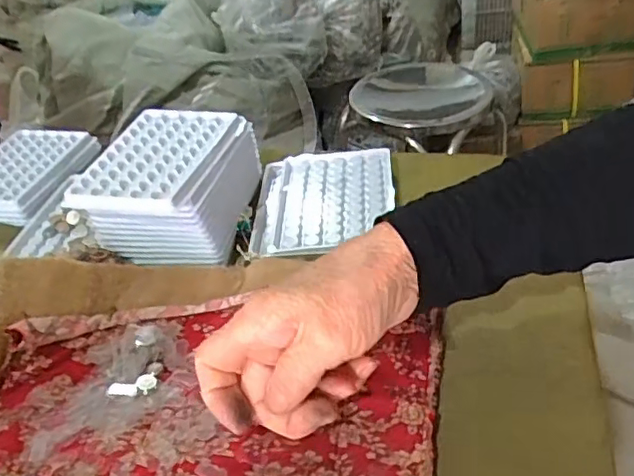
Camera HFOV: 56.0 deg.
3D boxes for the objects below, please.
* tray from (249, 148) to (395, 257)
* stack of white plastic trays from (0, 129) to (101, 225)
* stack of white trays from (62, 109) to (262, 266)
[{"bbox_3d":[0.007,-0.031,0.480,0.109,0.015,0.131,-4,38,5],"label":"tray"},{"bbox_3d":[-0.282,-0.063,0.566,0.097,0.020,0.127,3,39,13],"label":"stack of white plastic trays"},{"bbox_3d":[-0.109,-0.043,0.462,0.105,0.063,0.131,2,39,12],"label":"stack of white trays"}]

